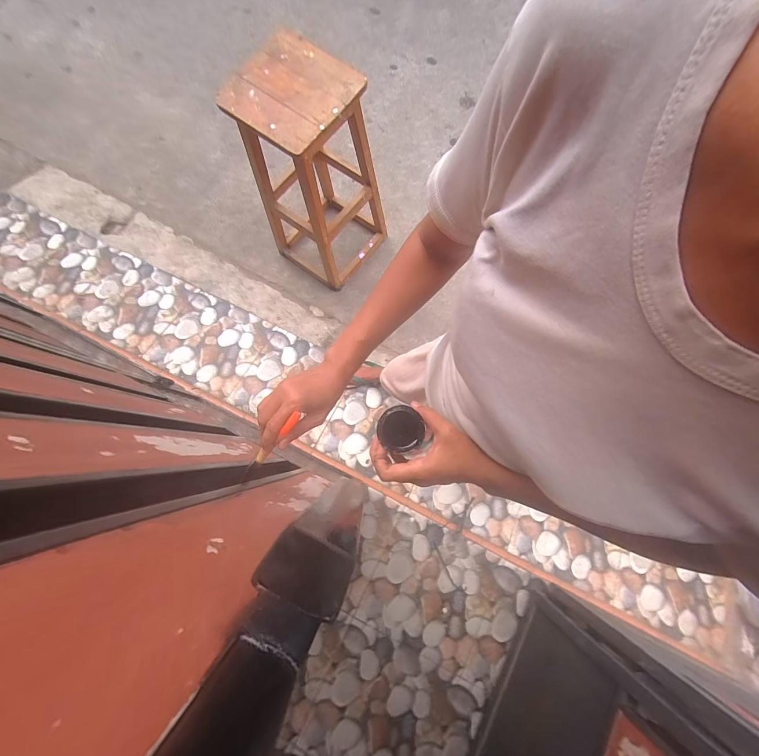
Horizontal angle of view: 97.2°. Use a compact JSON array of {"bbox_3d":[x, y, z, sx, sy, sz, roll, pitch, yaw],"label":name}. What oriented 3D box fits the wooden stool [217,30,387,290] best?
[{"bbox_3d":[-0.199,-0.706,1.235,0.315,0.745,0.402,39,80,7],"label":"wooden stool"}]

